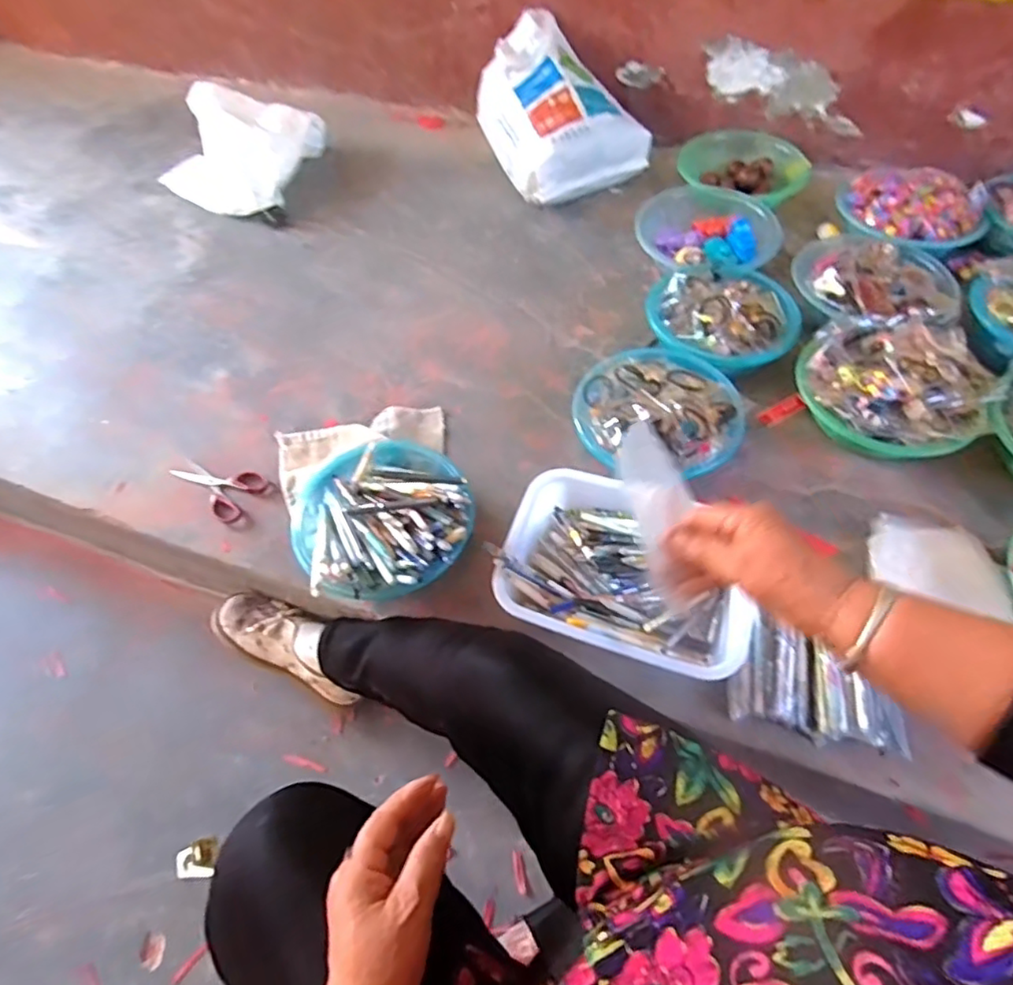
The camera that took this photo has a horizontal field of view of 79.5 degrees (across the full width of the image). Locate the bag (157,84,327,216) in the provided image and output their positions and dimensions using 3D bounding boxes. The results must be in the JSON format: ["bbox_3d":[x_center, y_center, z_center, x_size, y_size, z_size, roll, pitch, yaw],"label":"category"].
[{"bbox_3d":[-0.579,-0.711,1.266,0.310,0.124,0.270,13,58,10],"label":"bag"}]

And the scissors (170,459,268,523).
[{"bbox_3d":[-0.420,-0.012,0.879,0.128,0.011,0.083,23,61,16],"label":"scissors"}]

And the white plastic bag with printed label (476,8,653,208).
[{"bbox_3d":[0.096,-0.778,1.228,0.259,0.196,0.343,-22,59,-12],"label":"white plastic bag with printed label"}]

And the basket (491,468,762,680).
[{"bbox_3d":[0.146,0.097,0.739,0.295,0.067,0.210,14,59,11],"label":"basket"}]

